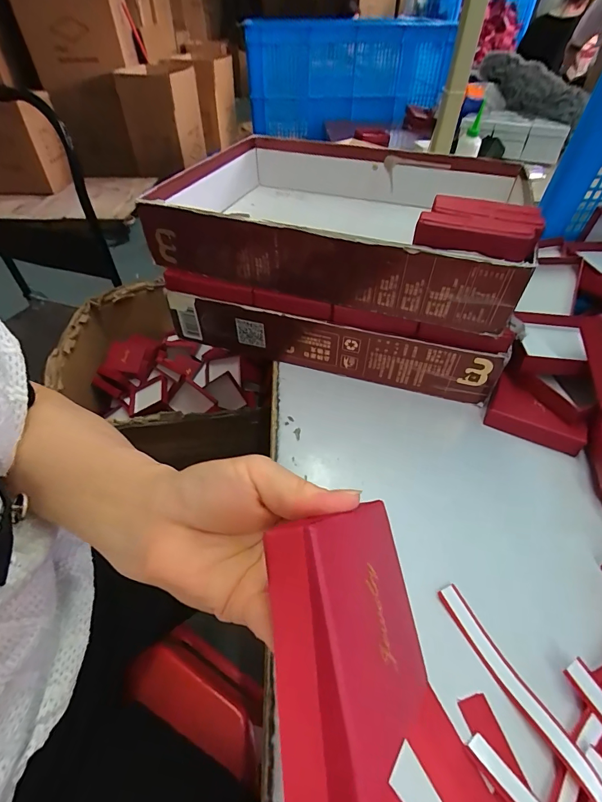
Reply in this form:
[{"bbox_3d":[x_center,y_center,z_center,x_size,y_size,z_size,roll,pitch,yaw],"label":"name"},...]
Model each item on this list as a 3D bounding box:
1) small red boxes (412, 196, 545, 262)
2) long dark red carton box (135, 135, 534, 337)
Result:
[{"bbox_3d":[0.152,-0.149,0.320,0.093,0.021,0.060,18,49,15],"label":"small red boxes"},{"bbox_3d":[0.052,-0.235,0.480,0.408,0.091,0.312,16,48,14],"label":"long dark red carton box"}]

